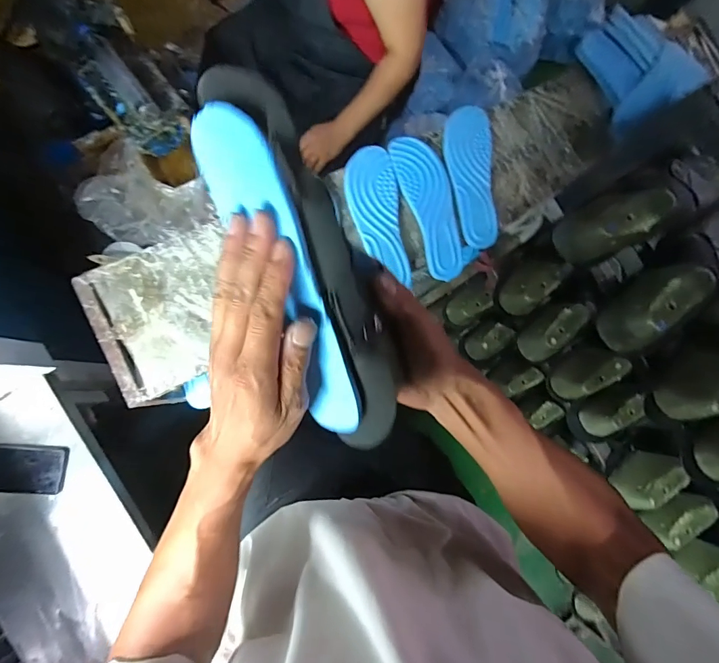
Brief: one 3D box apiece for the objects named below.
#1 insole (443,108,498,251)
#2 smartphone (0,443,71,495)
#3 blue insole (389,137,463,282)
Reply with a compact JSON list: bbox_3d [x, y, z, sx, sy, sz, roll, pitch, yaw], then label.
[{"bbox_3d":[0.179,-0.261,0.673,0.078,0.032,0.246,1,84,-7],"label":"insole"},{"bbox_3d":[-0.568,0.223,0.666,0.166,0.011,0.076,4,83,-7],"label":"smartphone"},{"bbox_3d":[0.115,-0.198,0.652,0.072,0.011,0.232,-18,86,-9],"label":"blue insole"}]

